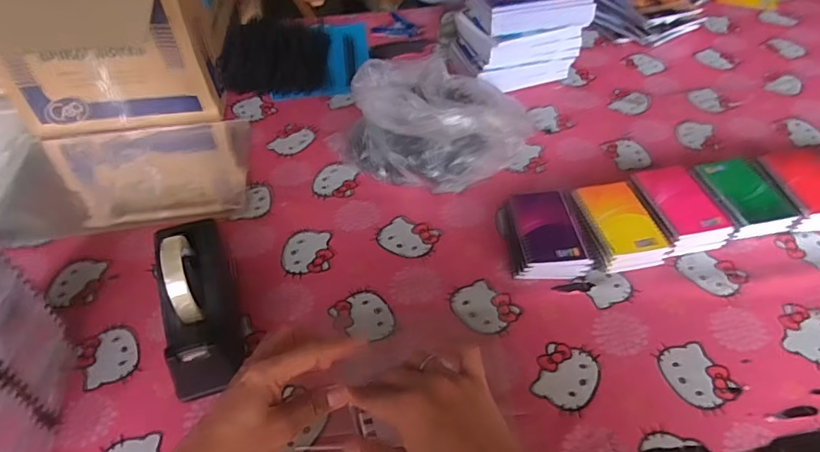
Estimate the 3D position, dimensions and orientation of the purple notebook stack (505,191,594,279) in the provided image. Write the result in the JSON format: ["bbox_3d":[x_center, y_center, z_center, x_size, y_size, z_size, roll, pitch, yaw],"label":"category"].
[{"bbox_3d":[0.190,0.014,0.719,0.101,0.045,0.138,-1,46,1],"label":"purple notebook stack"}]

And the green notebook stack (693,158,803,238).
[{"bbox_3d":[0.488,-0.041,0.765,0.100,0.038,0.132,-8,47,-7],"label":"green notebook stack"}]

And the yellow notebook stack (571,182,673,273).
[{"bbox_3d":[0.294,0.001,0.733,0.101,0.043,0.138,-13,48,-11],"label":"yellow notebook stack"}]

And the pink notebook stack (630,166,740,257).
[{"bbox_3d":[0.390,-0.024,0.754,0.103,0.046,0.137,-12,47,-10],"label":"pink notebook stack"}]

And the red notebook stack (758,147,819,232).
[{"bbox_3d":[0.590,-0.054,0.766,0.103,0.047,0.138,-2,46,-1],"label":"red notebook stack"}]

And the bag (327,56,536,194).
[{"bbox_3d":[0.049,-0.176,0.838,0.276,0.146,0.250,29,53,26],"label":"bag"}]

